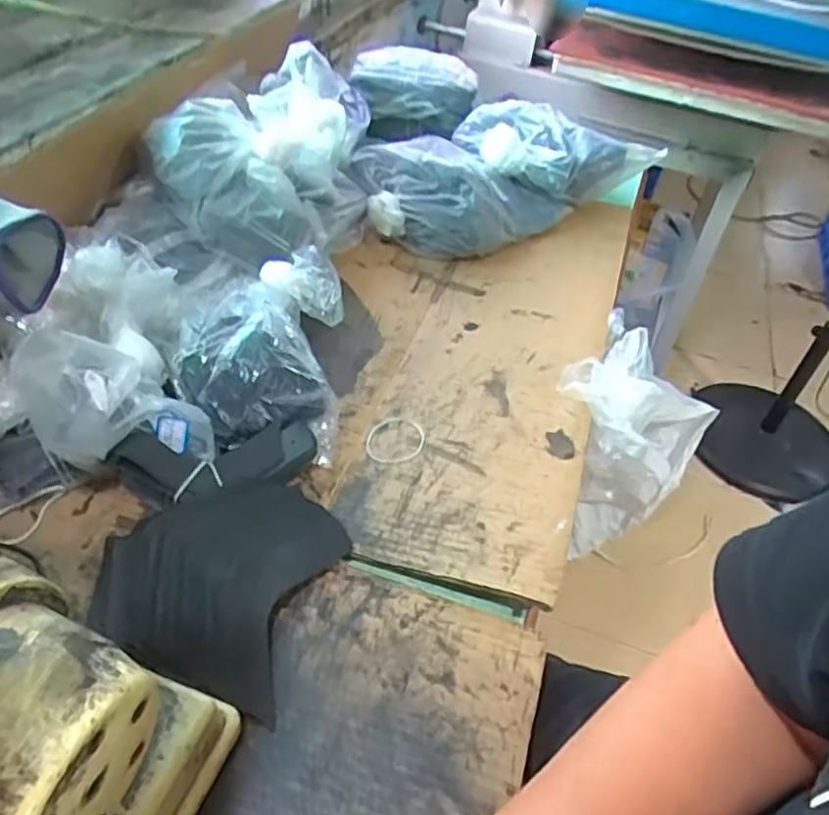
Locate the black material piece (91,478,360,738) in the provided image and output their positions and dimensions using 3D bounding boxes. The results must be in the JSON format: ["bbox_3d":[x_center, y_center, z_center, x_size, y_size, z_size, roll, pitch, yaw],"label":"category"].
[{"bbox_3d":[-0.143,0.113,0.510,0.150,0.050,0.159,17,44,8],"label":"black material piece"}]

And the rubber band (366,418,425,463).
[{"bbox_3d":[-0.017,0.029,0.638,0.053,0.004,0.058,3,44,-3],"label":"rubber band"}]

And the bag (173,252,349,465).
[{"bbox_3d":[-0.139,-0.056,0.648,0.141,0.096,0.201,4,44,-5],"label":"bag"}]

